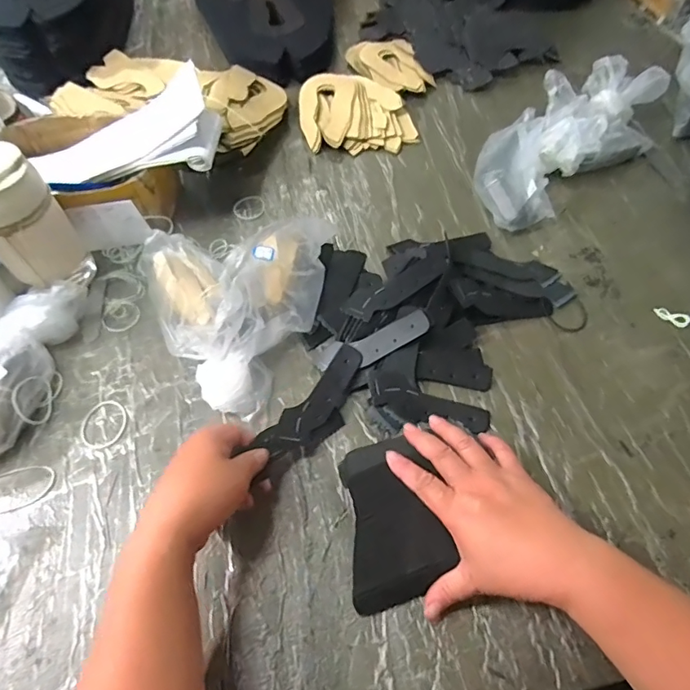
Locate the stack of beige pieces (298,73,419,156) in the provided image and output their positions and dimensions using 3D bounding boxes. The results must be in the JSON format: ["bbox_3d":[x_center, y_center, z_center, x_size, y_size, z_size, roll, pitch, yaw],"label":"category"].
[{"bbox_3d":[0.015,-0.340,0.706,0.158,0.033,0.145,-8,59,-2],"label":"stack of beige pieces"}]

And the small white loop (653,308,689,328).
[{"bbox_3d":[0.348,-0.032,0.511,0.017,0.005,0.034,-39,65,-20],"label":"small white loop"}]

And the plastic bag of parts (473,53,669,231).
[{"bbox_3d":[0.285,-0.270,0.621,0.301,0.074,0.135,-34,63,-17],"label":"plastic bag of parts"}]

